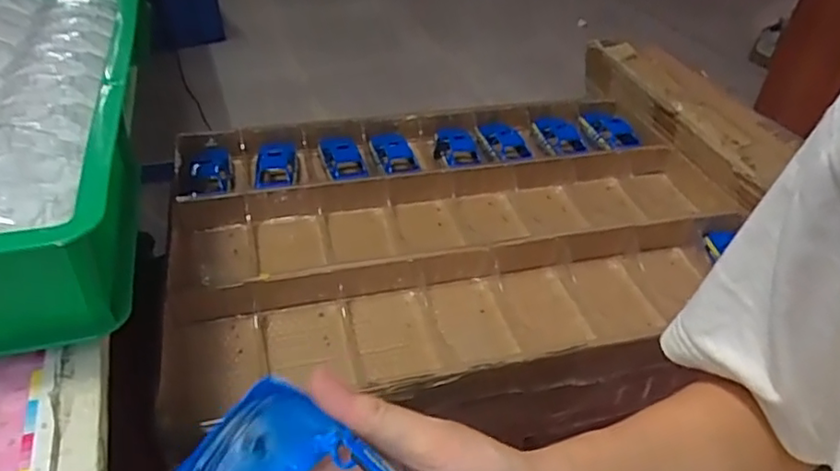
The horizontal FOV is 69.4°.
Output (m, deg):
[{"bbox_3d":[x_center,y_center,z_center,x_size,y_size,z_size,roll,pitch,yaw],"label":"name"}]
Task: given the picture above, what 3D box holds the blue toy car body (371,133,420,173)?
[{"bbox_3d":[-0.037,-0.119,0.834,0.055,0.030,0.091,-8,39,-13],"label":"blue toy car body"}]

